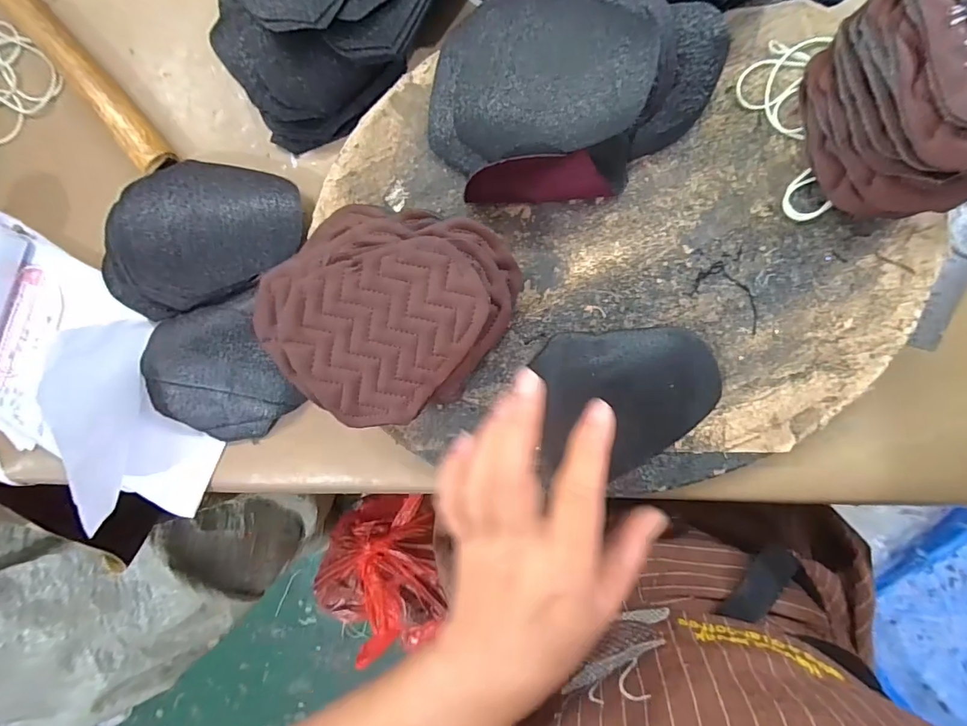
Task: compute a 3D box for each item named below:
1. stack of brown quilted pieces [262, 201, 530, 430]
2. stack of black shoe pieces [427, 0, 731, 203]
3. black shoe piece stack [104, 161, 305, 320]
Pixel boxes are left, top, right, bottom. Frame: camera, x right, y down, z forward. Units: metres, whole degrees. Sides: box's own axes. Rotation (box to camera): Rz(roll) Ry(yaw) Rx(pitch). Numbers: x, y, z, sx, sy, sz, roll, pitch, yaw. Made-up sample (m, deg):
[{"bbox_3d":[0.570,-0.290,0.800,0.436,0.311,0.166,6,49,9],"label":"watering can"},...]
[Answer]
[{"bbox_3d":[-0.055,-0.033,0.249,0.126,0.051,0.122,31,98,5],"label":"stack of brown quilted pieces"},{"bbox_3d":[0.040,-0.137,0.229,0.149,0.049,0.101,10,95,8],"label":"stack of black shoe pieces"},{"bbox_3d":[-0.186,-0.087,0.291,0.137,0.032,0.085,-20,90,9],"label":"black shoe piece stack"}]

